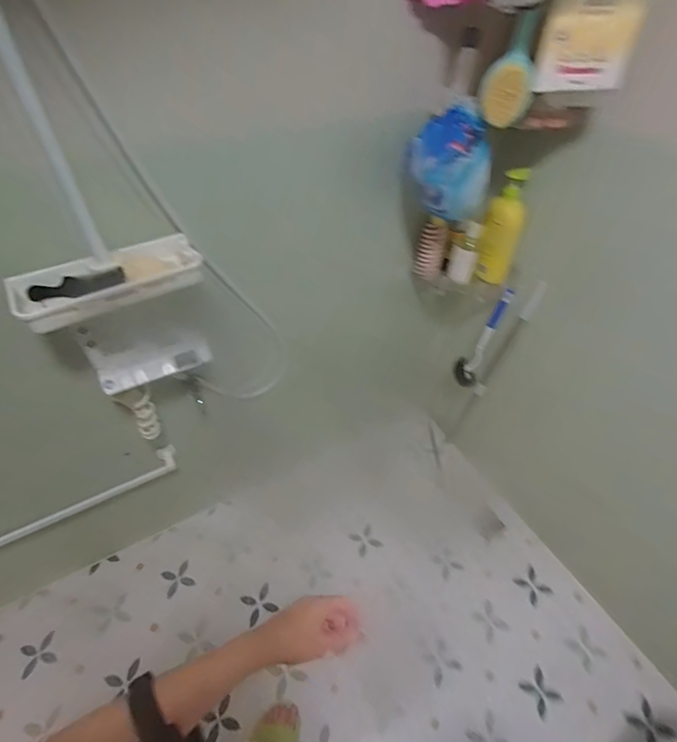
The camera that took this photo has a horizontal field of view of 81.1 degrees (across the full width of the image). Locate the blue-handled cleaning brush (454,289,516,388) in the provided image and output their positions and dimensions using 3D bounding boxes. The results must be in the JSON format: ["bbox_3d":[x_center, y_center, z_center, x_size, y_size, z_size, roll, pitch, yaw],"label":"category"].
[{"bbox_3d":[0.420,-0.090,1.181,0.084,0.366,0.034,19,48,16],"label":"blue-handled cleaning brush"}]

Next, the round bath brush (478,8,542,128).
[{"bbox_3d":[0.301,-0.518,0.686,0.087,0.152,0.026,14,48,11],"label":"round bath brush"}]

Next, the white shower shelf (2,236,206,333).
[{"bbox_3d":[-0.373,-0.147,0.658,0.285,0.058,0.117,-24,52,-22],"label":"white shower shelf"}]

